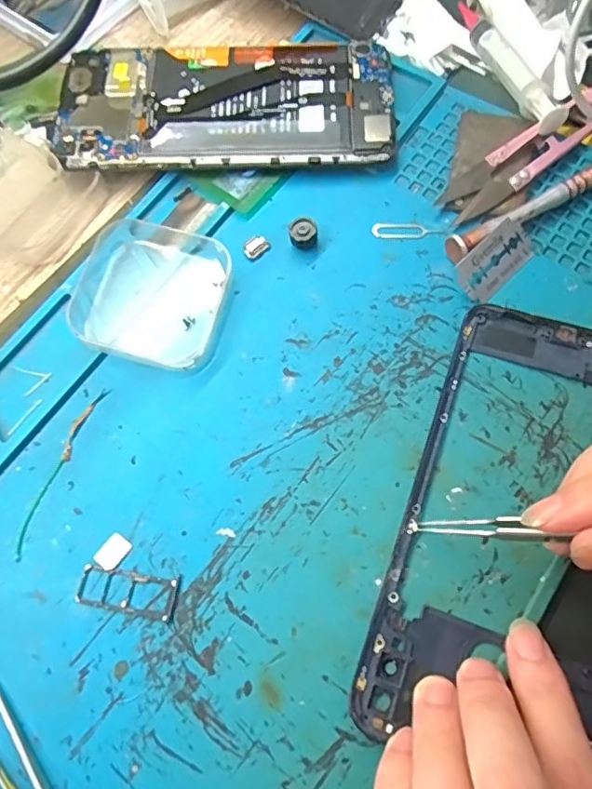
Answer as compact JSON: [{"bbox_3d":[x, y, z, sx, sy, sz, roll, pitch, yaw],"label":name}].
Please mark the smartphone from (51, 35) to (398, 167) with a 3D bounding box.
[{"bbox_3d":[-0.035,-0.148,0.286,0.167,0.012,0.076,0,71,2],"label":"smartphone"}]

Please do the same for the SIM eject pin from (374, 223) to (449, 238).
[{"bbox_3d":[0.054,-0.079,0.264,0.034,0.004,0.007,4,70,4],"label":"SIM eject pin"}]

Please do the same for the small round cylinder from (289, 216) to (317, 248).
[{"bbox_3d":[0.003,-0.076,0.262,0.013,0.010,0.013,-1,69,3],"label":"small round cylinder"}]

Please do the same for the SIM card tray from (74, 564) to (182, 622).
[{"bbox_3d":[-0.065,0.076,0.213,0.039,0.004,0.016,6,70,5],"label":"SIM card tray"}]

